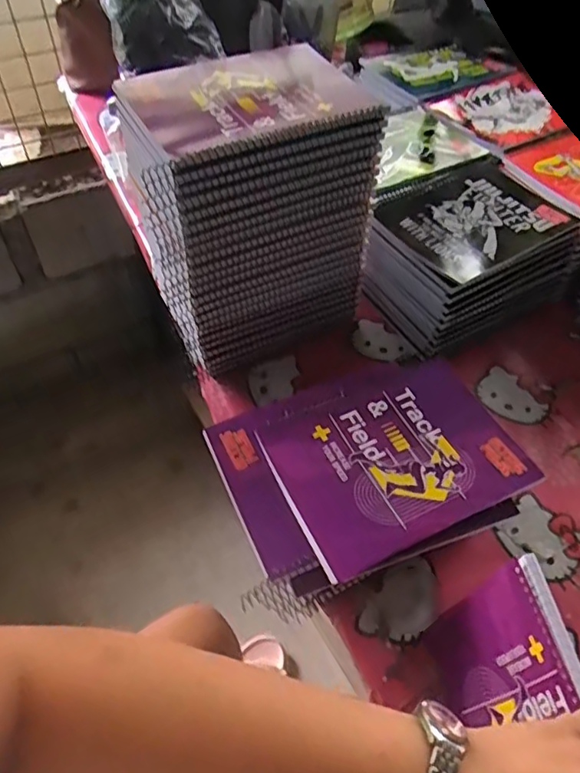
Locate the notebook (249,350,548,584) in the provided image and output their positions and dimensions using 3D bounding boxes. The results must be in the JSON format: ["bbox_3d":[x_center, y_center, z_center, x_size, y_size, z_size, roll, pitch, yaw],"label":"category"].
[{"bbox_3d":[0.090,0.058,0.486,0.201,0.010,0.152,-20,55,-16],"label":"notebook"}]

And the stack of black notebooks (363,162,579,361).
[{"bbox_3d":[0.206,-0.161,0.678,0.241,0.105,0.176,-26,57,-19],"label":"stack of black notebooks"}]

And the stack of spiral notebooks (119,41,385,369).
[{"bbox_3d":[-0.042,-0.178,0.587,0.216,0.249,0.170,-17,55,-14],"label":"stack of spiral notebooks"}]

